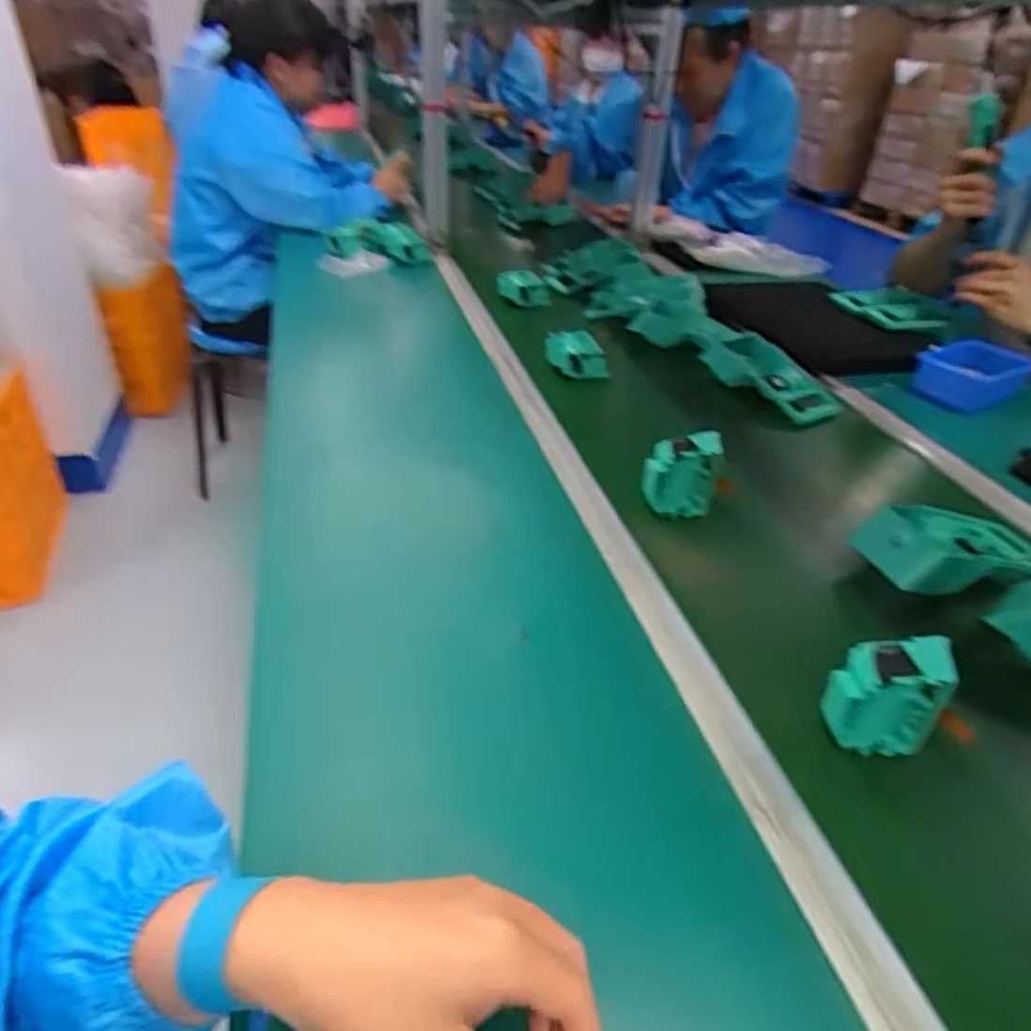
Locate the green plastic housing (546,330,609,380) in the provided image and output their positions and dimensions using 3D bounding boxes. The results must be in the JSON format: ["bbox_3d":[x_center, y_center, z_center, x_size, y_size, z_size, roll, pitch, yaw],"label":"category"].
[{"bbox_3d":[0.086,-0.219,0.980,0.060,0.038,0.084,-8,35,-15],"label":"green plastic housing"}]

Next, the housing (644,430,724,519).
[{"bbox_3d":[0.164,-0.035,0.707,0.070,0.083,0.051,10,35,10],"label":"housing"}]

